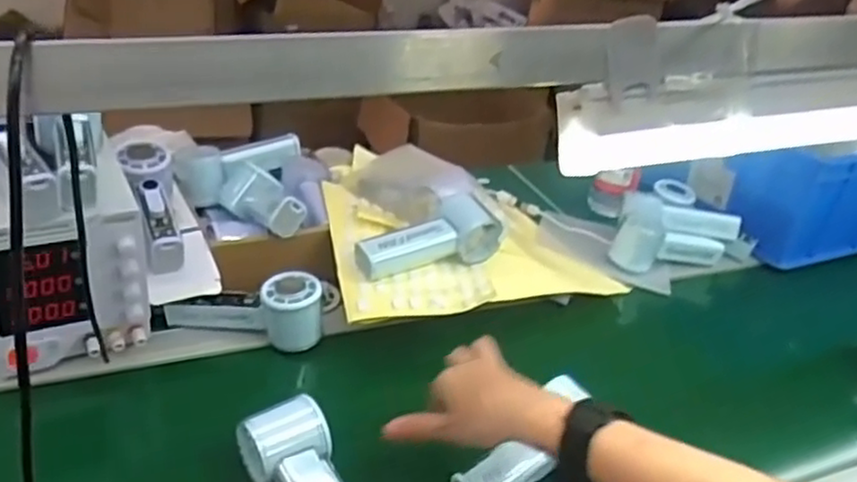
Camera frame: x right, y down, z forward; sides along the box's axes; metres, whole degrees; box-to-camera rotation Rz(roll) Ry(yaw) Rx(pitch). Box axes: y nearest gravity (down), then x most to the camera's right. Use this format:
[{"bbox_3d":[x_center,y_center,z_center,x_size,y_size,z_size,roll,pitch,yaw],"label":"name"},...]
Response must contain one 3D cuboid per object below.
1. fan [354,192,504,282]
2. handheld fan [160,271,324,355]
[{"bbox_3d":[-0.002,-0.003,0.733,0.155,0.044,0.077,-15,37,-32],"label":"fan"},{"bbox_3d":[-0.174,0.062,0.688,0.143,0.056,0.050,7,31,-1],"label":"handheld fan"}]

